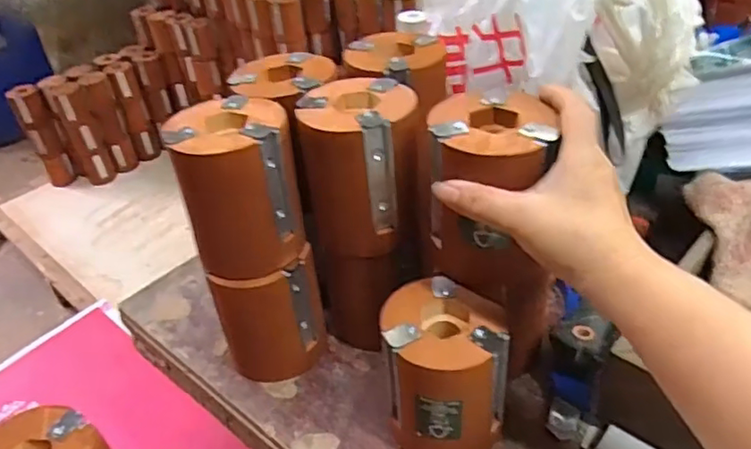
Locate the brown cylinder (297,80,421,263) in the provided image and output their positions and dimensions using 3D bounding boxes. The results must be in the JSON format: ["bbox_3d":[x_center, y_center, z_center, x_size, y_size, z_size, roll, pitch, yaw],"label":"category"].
[{"bbox_3d":[-0.008,-0.040,0.429,0.076,0.101,0.075,-1,38,6],"label":"brown cylinder"}]

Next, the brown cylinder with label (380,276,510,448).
[{"bbox_3d":[0.045,0.099,0.400,0.073,0.103,0.076,-4,38,3],"label":"brown cylinder with label"}]

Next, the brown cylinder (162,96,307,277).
[{"bbox_3d":[-0.091,-0.027,0.418,0.072,0.097,0.071,-13,38,-9],"label":"brown cylinder"}]

